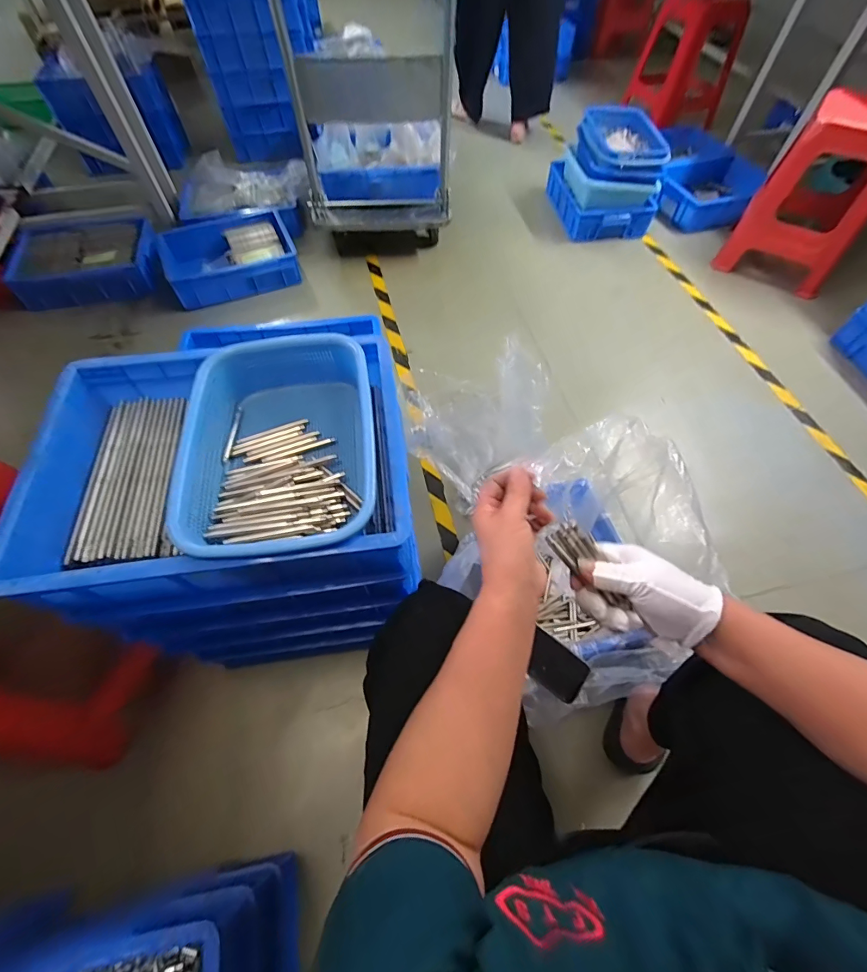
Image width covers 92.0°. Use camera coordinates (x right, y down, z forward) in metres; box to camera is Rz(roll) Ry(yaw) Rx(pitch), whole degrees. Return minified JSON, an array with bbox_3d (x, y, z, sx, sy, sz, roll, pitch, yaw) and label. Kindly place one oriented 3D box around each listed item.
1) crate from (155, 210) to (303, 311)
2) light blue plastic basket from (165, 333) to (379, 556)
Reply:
[{"bbox_3d":[-0.701,-0.786,1.449,0.418,0.106,0.321,-21,62,-13],"label":"crate"},{"bbox_3d":[-0.178,-0.048,0.500,0.206,0.074,0.288,-7,60,-5],"label":"light blue plastic basket"}]

